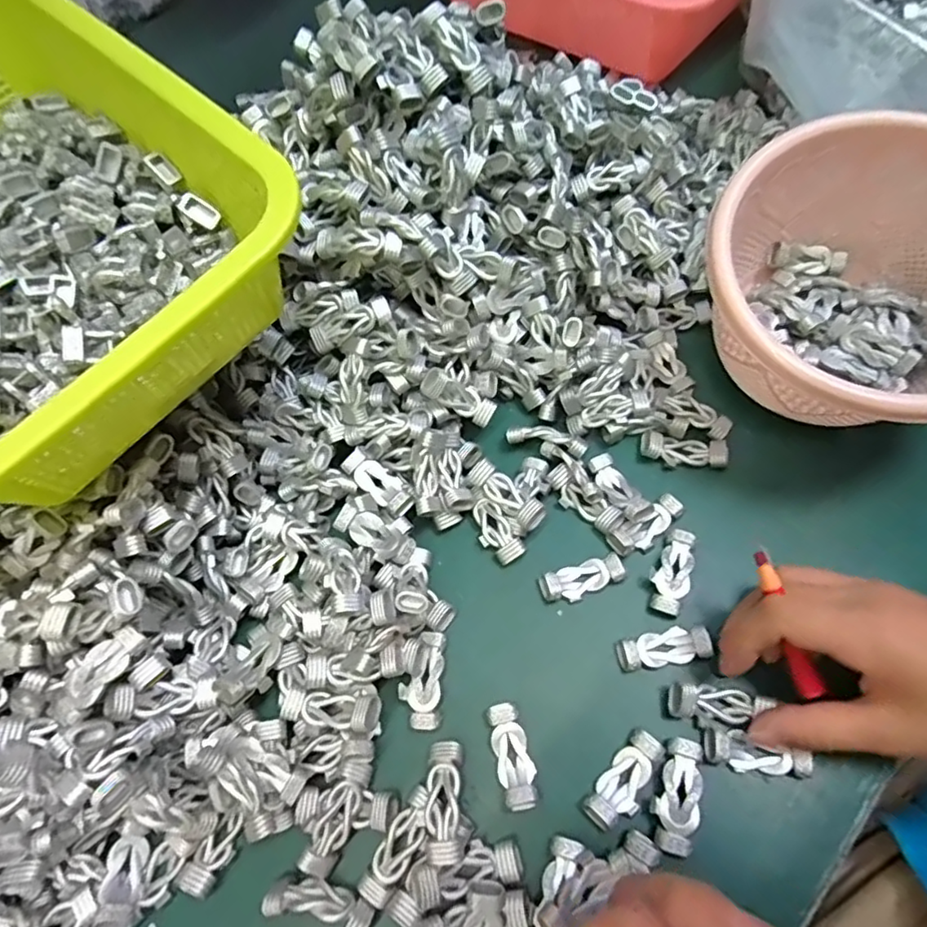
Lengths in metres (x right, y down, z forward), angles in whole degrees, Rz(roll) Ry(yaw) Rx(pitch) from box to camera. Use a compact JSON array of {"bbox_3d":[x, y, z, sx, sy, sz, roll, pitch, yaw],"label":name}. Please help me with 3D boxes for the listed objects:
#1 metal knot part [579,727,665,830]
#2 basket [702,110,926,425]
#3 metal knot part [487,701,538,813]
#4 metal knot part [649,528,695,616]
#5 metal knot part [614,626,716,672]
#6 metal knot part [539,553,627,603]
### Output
[{"bbox_3d":[0.071,0.137,0.253,0.017,0.009,0.043,38,73,20],"label":"metal knot part"},{"bbox_3d":[0.190,-0.077,0.286,0.140,0.096,0.145,25,70,17],"label":"basket"},{"bbox_3d":[0.022,0.130,0.261,0.016,0.011,0.042,-17,64,-3],"label":"metal knot part"},{"bbox_3d":[0.104,0.053,0.290,0.018,0.013,0.042,27,70,17],"label":"metal knot part"},{"bbox_3d":[0.093,0.086,0.274,0.042,0.013,0.016,-10,64,0],"label":"metal knot part"},{"bbox_3d":[0.060,0.058,0.293,0.041,0.007,0.016,-19,64,-4],"label":"metal knot part"}]

